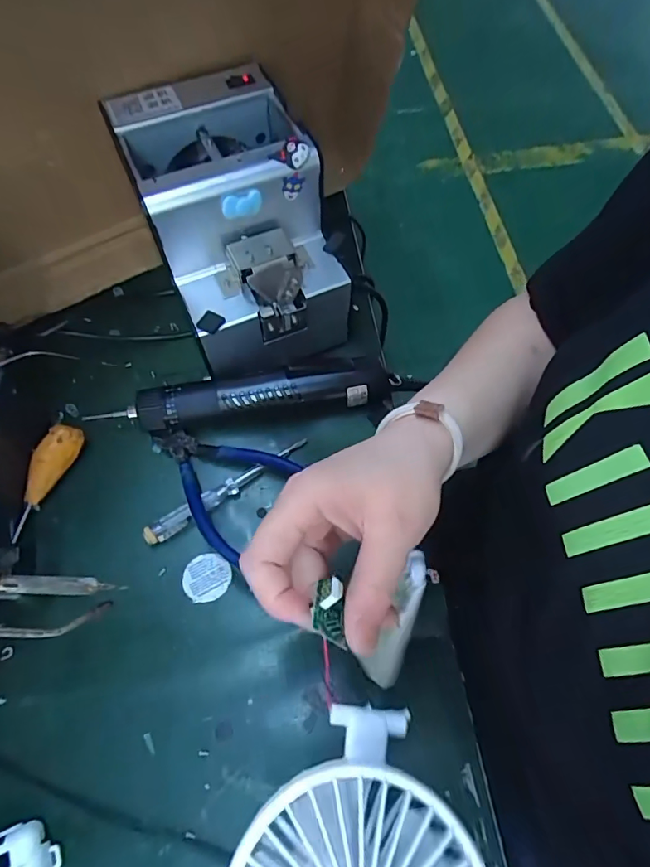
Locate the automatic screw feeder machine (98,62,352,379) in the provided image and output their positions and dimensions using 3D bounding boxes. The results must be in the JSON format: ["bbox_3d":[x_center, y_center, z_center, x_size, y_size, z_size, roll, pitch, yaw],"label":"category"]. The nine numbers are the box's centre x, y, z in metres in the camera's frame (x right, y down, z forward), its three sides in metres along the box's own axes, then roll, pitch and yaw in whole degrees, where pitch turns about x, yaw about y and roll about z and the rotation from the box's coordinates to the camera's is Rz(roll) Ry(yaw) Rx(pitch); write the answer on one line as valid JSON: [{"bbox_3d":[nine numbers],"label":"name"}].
[{"bbox_3d":[-0.066,-0.155,0.388,0.130,0.149,0.156,-23,65,-11],"label":"automatic screw feeder machine"}]

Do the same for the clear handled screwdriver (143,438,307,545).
[{"bbox_3d":[-0.072,0.044,0.370,0.138,0.011,0.017,-30,67,-14],"label":"clear handled screwdriver"}]

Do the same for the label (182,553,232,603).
[{"bbox_3d":[-0.085,0.104,0.345,0.034,0.004,0.033,1,59,-1],"label":"label"}]

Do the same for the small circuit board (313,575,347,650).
[{"bbox_3d":[0.002,0.080,0.224,0.015,0.005,0.035,18,34,-17],"label":"small circuit board"}]

